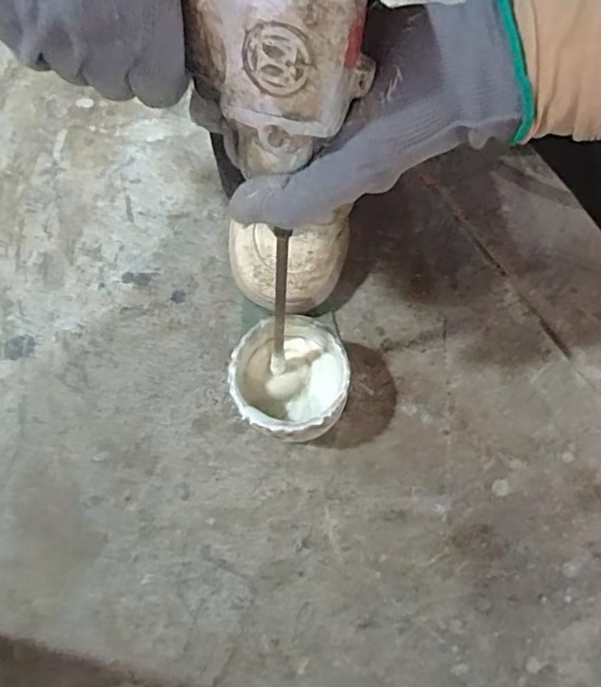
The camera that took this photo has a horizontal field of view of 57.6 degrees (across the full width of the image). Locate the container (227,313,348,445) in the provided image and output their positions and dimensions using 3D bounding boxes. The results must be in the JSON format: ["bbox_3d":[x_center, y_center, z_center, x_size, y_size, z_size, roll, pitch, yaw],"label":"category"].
[{"bbox_3d":[-0.007,0.028,0.398,0.078,0.053,0.081,-1,71,2],"label":"container"}]

